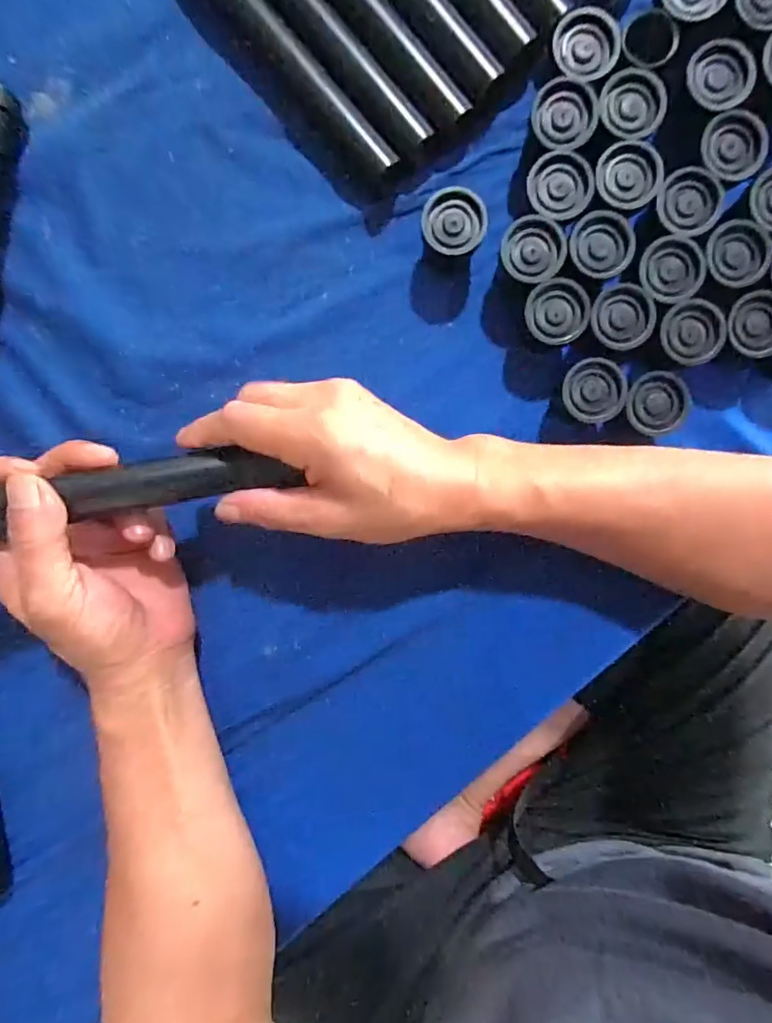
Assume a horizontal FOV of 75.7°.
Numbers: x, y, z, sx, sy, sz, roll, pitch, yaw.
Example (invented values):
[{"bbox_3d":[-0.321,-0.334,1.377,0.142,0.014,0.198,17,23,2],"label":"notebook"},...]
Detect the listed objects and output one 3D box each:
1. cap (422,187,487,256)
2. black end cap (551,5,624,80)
[{"bbox_3d":[0.038,-0.161,0.287,0.034,0.032,0.032,0,94,1],"label":"cap"},{"bbox_3d":[0.107,-0.249,0.271,0.035,0.017,0.033,0,94,1],"label":"black end cap"}]

